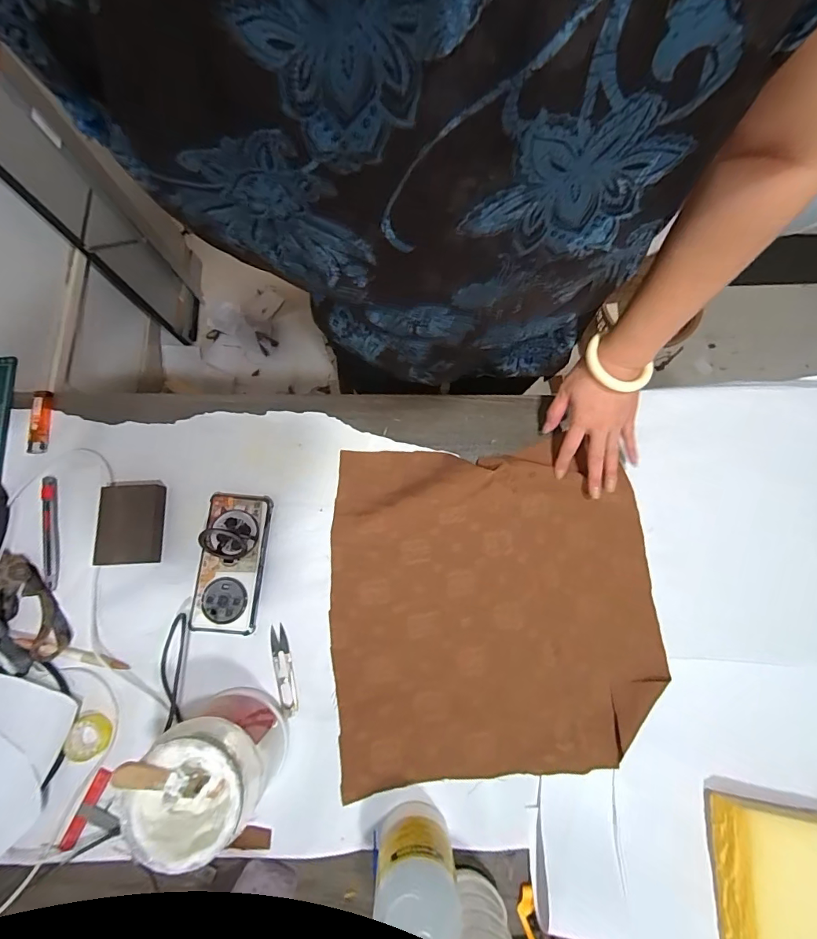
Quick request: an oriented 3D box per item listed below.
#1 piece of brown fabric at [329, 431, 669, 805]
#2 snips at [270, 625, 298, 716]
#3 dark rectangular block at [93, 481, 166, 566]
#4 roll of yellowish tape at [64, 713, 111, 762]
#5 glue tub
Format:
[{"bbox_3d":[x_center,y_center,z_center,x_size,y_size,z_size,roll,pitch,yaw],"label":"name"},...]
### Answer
[{"bbox_3d":[0.107,0.163,0.559,0.403,0.031,0.396,-5,75,-1],"label":"piece of brown fabric"},{"bbox_3d":[-0.156,0.249,0.545,0.021,0.004,0.104,-12,76,-3],"label":"snips"},{"bbox_3d":[-0.363,0.070,0.574,0.075,0.031,0.104,-2,75,0],"label":"dark rectangular block"},{"bbox_3d":[-0.379,0.318,0.521,0.043,0.011,0.048,8,76,2],"label":"roll of yellowish tape"},{"bbox_3d":[-0.201,0.306,0.451,0.111,0.159,0.106,0,75,0],"label":"glue tub"}]

